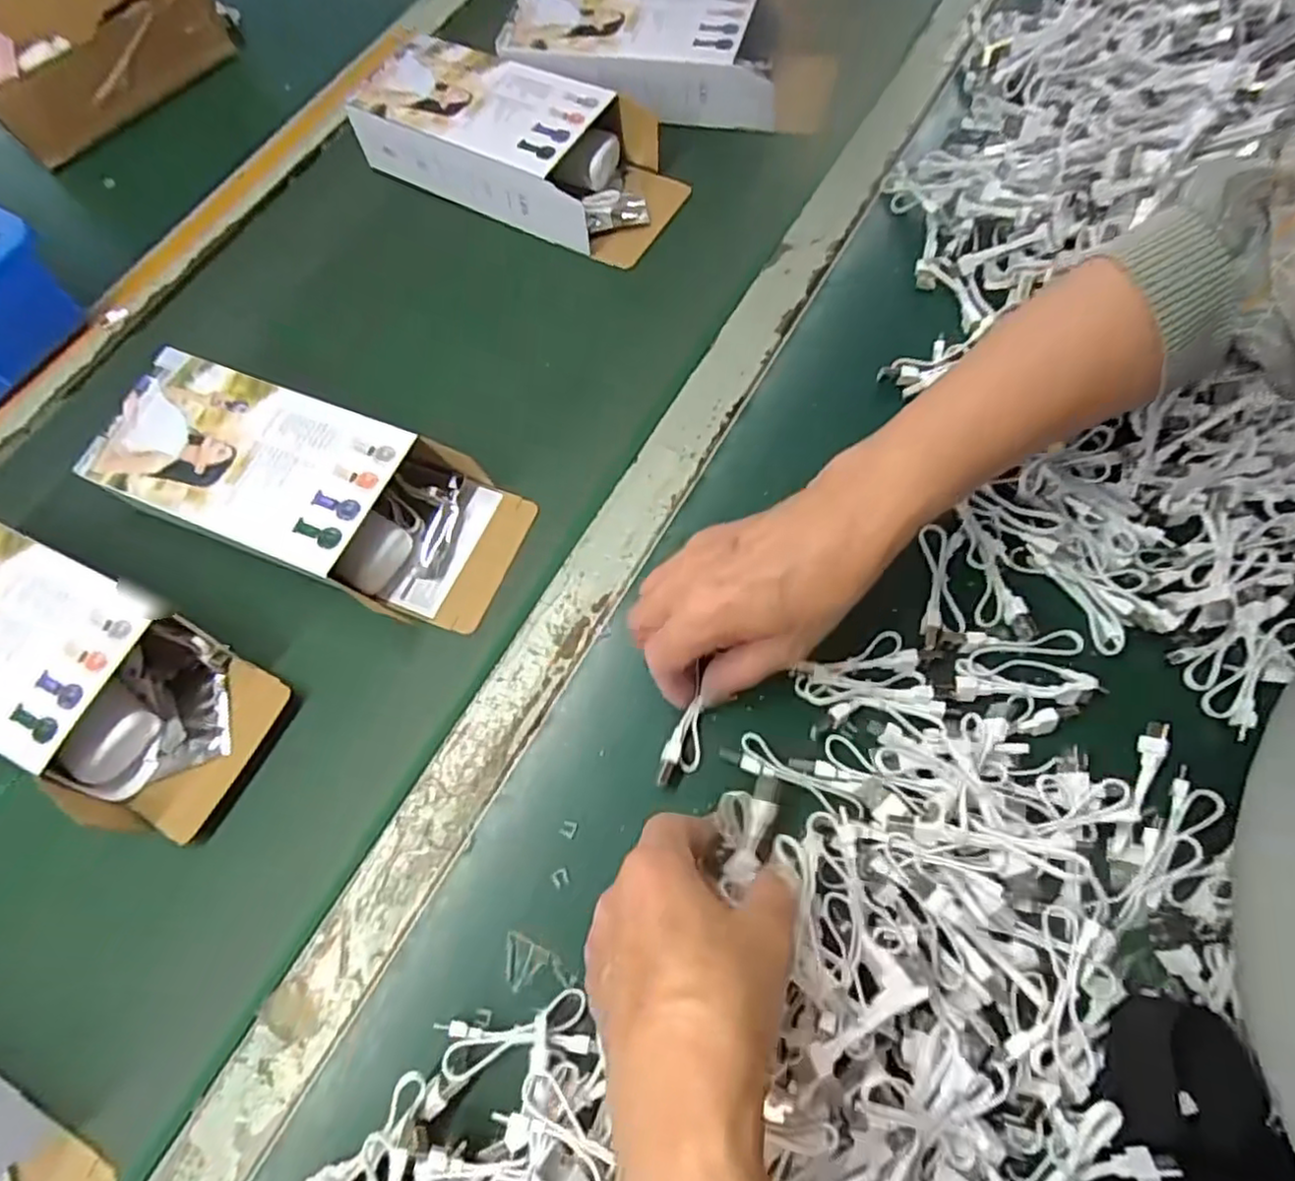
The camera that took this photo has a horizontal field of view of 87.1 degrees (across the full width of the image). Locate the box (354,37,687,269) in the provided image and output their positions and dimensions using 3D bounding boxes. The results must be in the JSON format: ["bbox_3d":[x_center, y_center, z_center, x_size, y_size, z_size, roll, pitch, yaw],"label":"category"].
[{"bbox_3d":[-0.097,-0.338,0.523,0.251,0.062,0.102,27,72,16],"label":"box"}]

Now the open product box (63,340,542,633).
[{"bbox_3d":[-0.206,-0.062,0.411,0.246,0.053,0.106,17,69,16],"label":"open product box"}]

